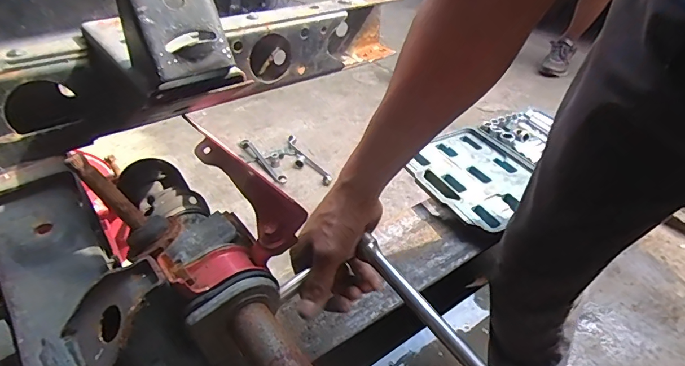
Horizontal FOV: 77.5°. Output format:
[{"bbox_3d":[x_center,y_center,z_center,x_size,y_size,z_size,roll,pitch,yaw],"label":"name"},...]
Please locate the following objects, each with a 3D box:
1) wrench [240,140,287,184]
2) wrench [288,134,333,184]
[{"bbox_3d":[-0.245,-0.064,1.311,0.038,0.021,0.253,-25,45,-29],"label":"wrench"},{"bbox_3d":[-0.108,-0.078,1.327,0.043,0.014,0.284,-20,43,-25],"label":"wrench"}]

